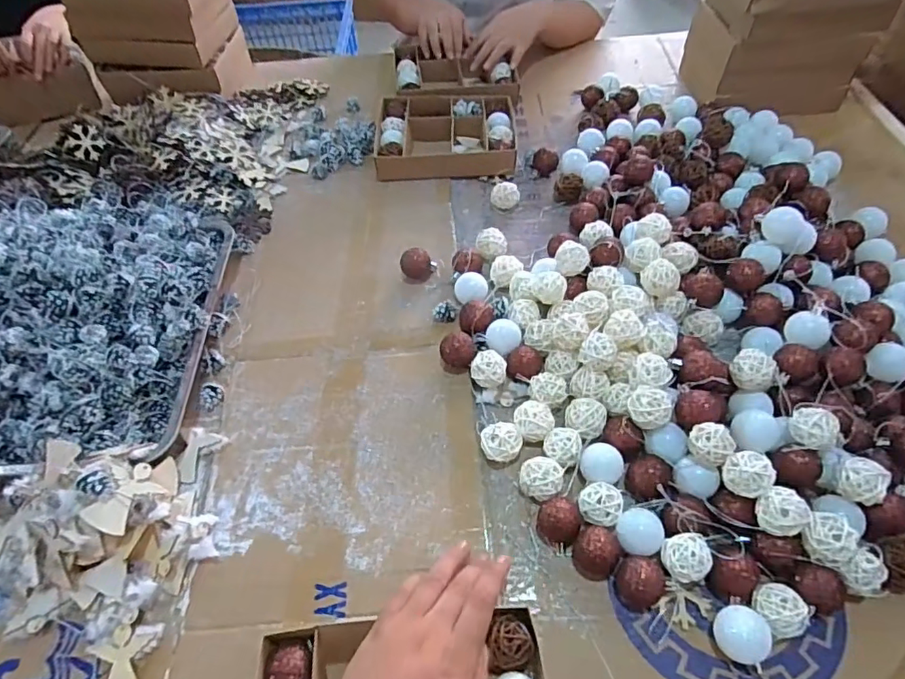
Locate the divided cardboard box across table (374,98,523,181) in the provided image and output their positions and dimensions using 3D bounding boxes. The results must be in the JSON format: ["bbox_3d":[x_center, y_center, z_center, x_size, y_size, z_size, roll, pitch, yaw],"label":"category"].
[{"bbox_3d":[-0.012,-0.317,0.829,0.213,0.039,0.175,-2,54,1],"label":"divided cardboard box across table"}]

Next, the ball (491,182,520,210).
[{"bbox_3d":[0.074,-0.200,0.748,0.039,0.033,0.032,3,54,5],"label":"ball"}]

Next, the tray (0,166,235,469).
[{"bbox_3d":[-0.488,-0.054,0.596,0.419,0.135,0.405,-3,54,0],"label":"tray"}]

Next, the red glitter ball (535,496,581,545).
[{"bbox_3d":[0.095,0.159,0.470,0.036,0.036,0.038,-1,54,2],"label":"red glitter ball"}]

